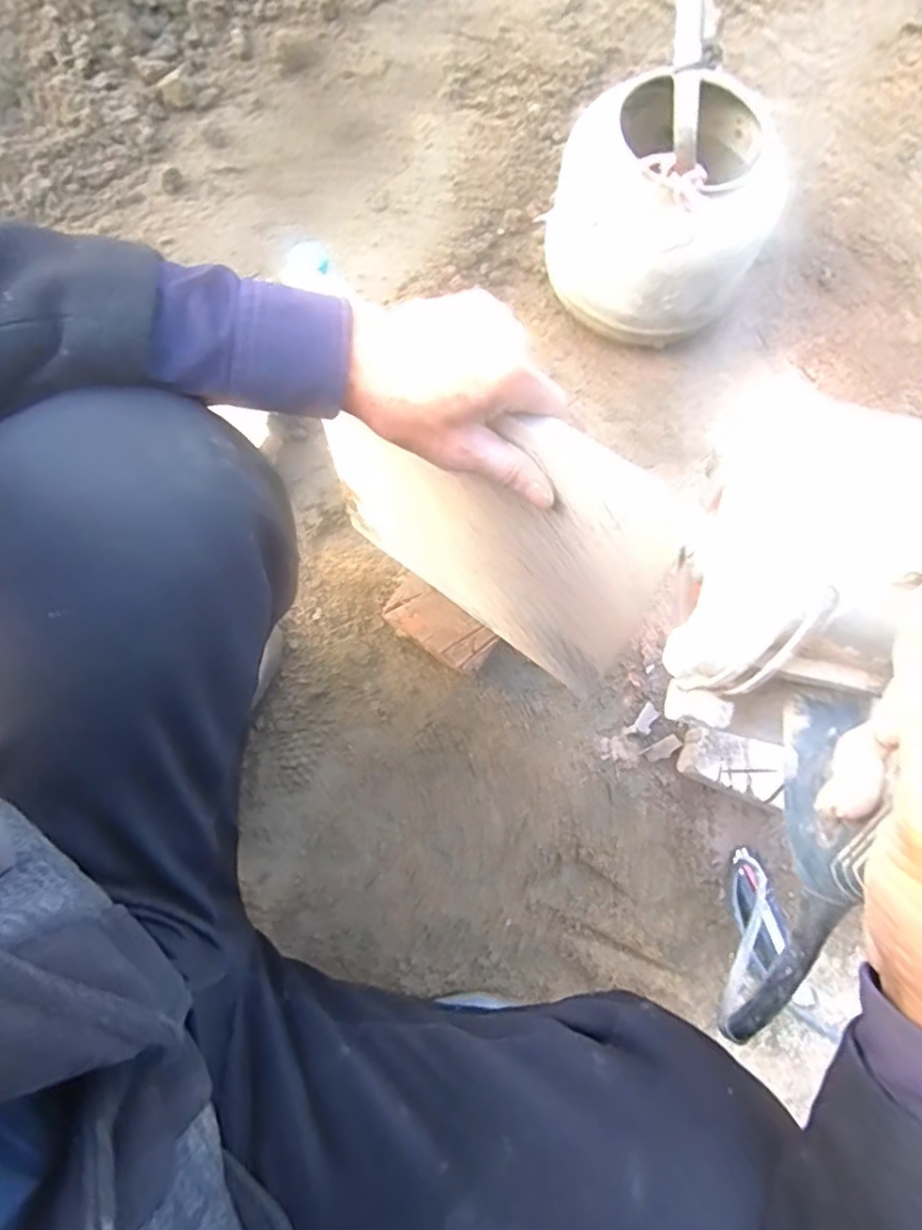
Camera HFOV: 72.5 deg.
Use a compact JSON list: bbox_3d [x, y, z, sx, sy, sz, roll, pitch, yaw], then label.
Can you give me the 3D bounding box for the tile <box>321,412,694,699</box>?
[{"bbox_3d":[0.008,-0.068,0.487,0.295,0.306,0.015,36,71,16],"label":"tile"}]

